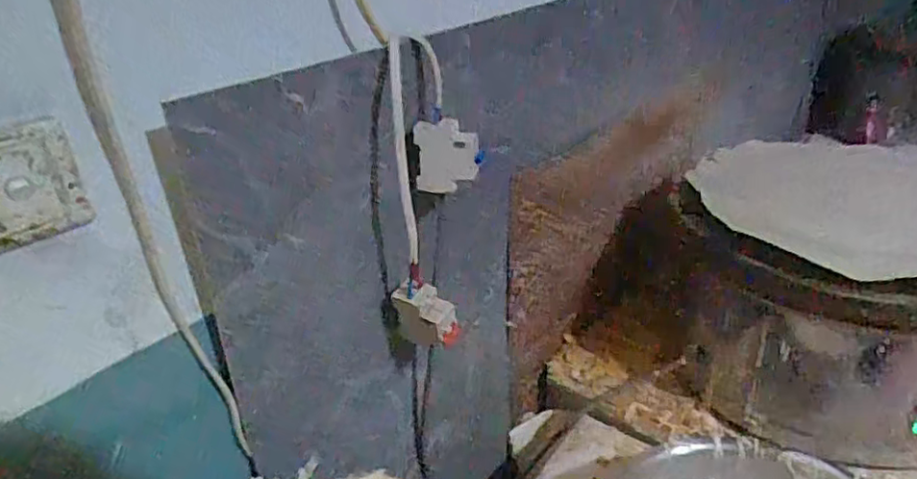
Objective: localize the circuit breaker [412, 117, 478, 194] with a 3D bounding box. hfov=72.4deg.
[{"bbox_3d":[-0.013,-0.094,0.702,0.069,0.079,0.018,-4,29,-1],"label":"circuit breaker"}]

